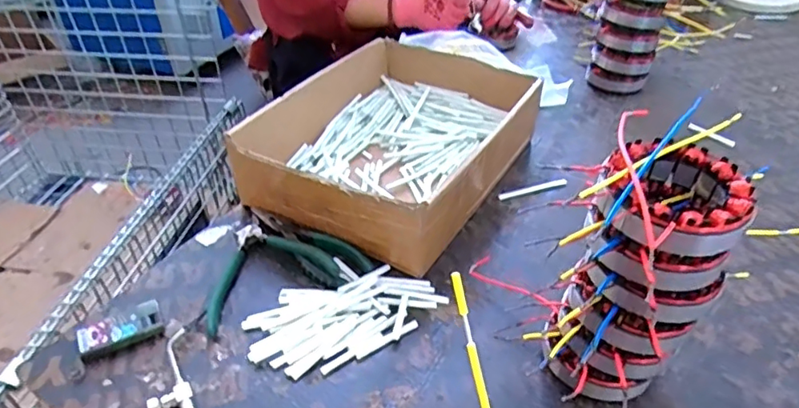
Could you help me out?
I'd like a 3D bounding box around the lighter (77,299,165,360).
[{"bbox_3d":[-0.243,0.110,0.486,0.067,0.014,0.033,-20,42,-23],"label":"lighter"}]

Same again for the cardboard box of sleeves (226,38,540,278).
[{"bbox_3d":[0.004,-0.083,0.662,0.242,0.089,0.348,21,43,25],"label":"cardboard box of sleeves"}]

